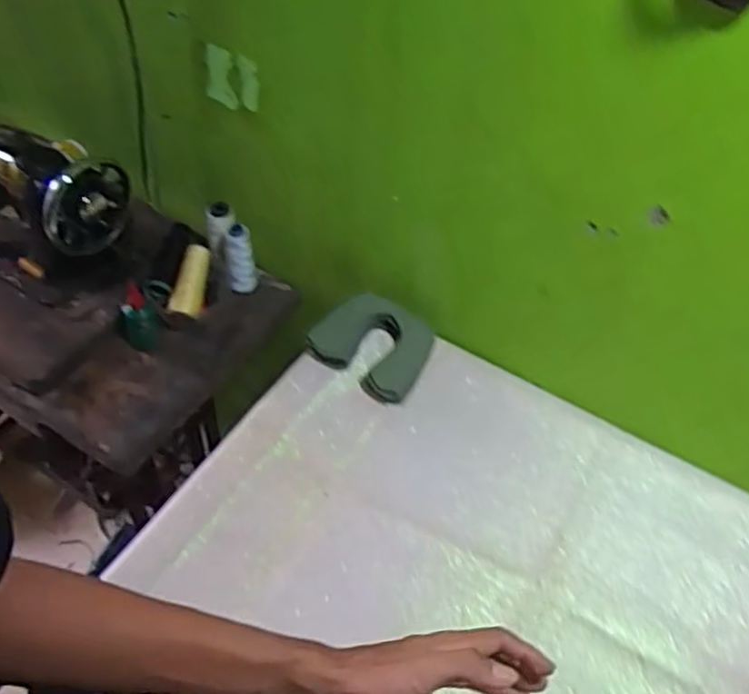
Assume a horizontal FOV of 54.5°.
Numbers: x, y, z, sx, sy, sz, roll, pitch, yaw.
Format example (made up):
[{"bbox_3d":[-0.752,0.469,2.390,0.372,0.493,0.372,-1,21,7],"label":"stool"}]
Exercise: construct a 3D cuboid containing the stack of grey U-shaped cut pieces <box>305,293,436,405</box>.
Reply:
[{"bbox_3d":[0.003,-0.008,1.043,0.158,0.056,0.138,29,54,18],"label":"stack of grey U-shaped cut pieces"}]

